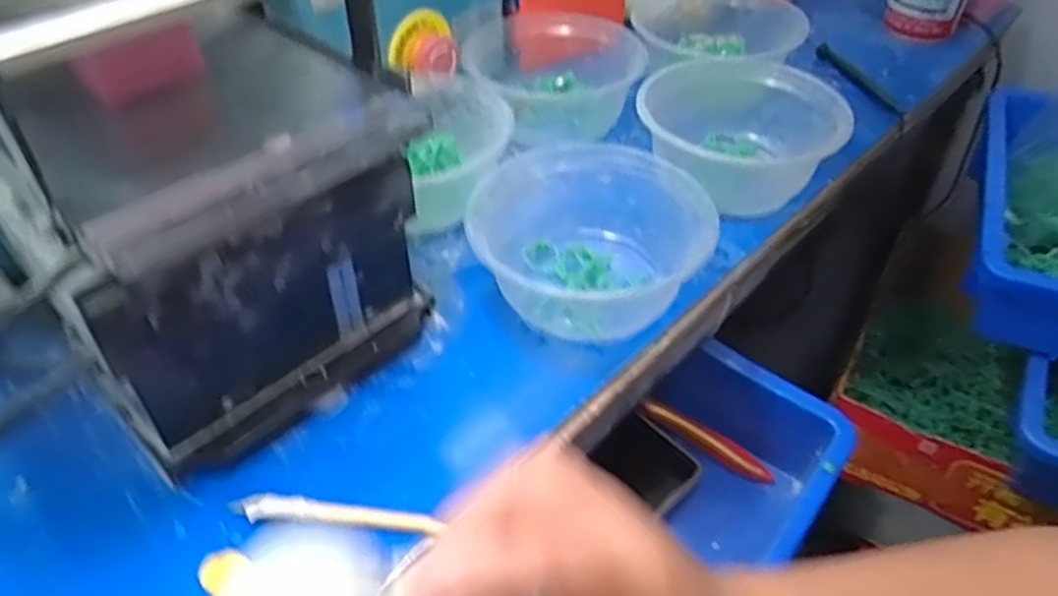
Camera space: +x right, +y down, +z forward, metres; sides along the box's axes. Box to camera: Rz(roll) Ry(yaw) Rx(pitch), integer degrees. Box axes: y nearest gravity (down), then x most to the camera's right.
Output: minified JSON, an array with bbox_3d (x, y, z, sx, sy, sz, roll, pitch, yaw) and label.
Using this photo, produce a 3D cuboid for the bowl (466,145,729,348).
[{"bbox_3d":[0.030,-0.030,0.436,0.138,0.063,0.122,27,50,25],"label":"bowl"}]

